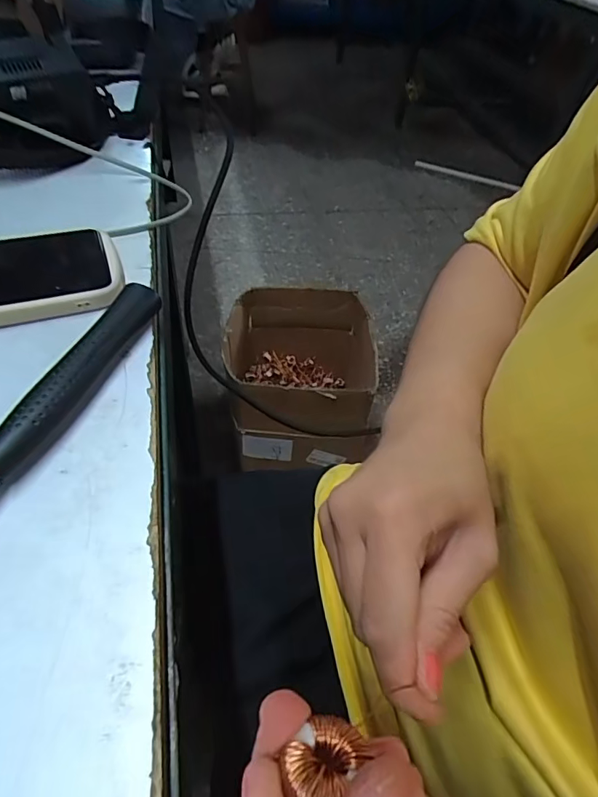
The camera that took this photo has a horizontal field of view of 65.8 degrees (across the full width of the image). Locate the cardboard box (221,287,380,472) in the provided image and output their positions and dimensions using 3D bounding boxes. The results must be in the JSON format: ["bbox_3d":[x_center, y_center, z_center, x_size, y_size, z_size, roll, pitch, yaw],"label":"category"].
[{"bbox_3d":[0.014,-0.040,0.996,0.326,0.243,0.315,4,49,-3],"label":"cardboard box"}]

